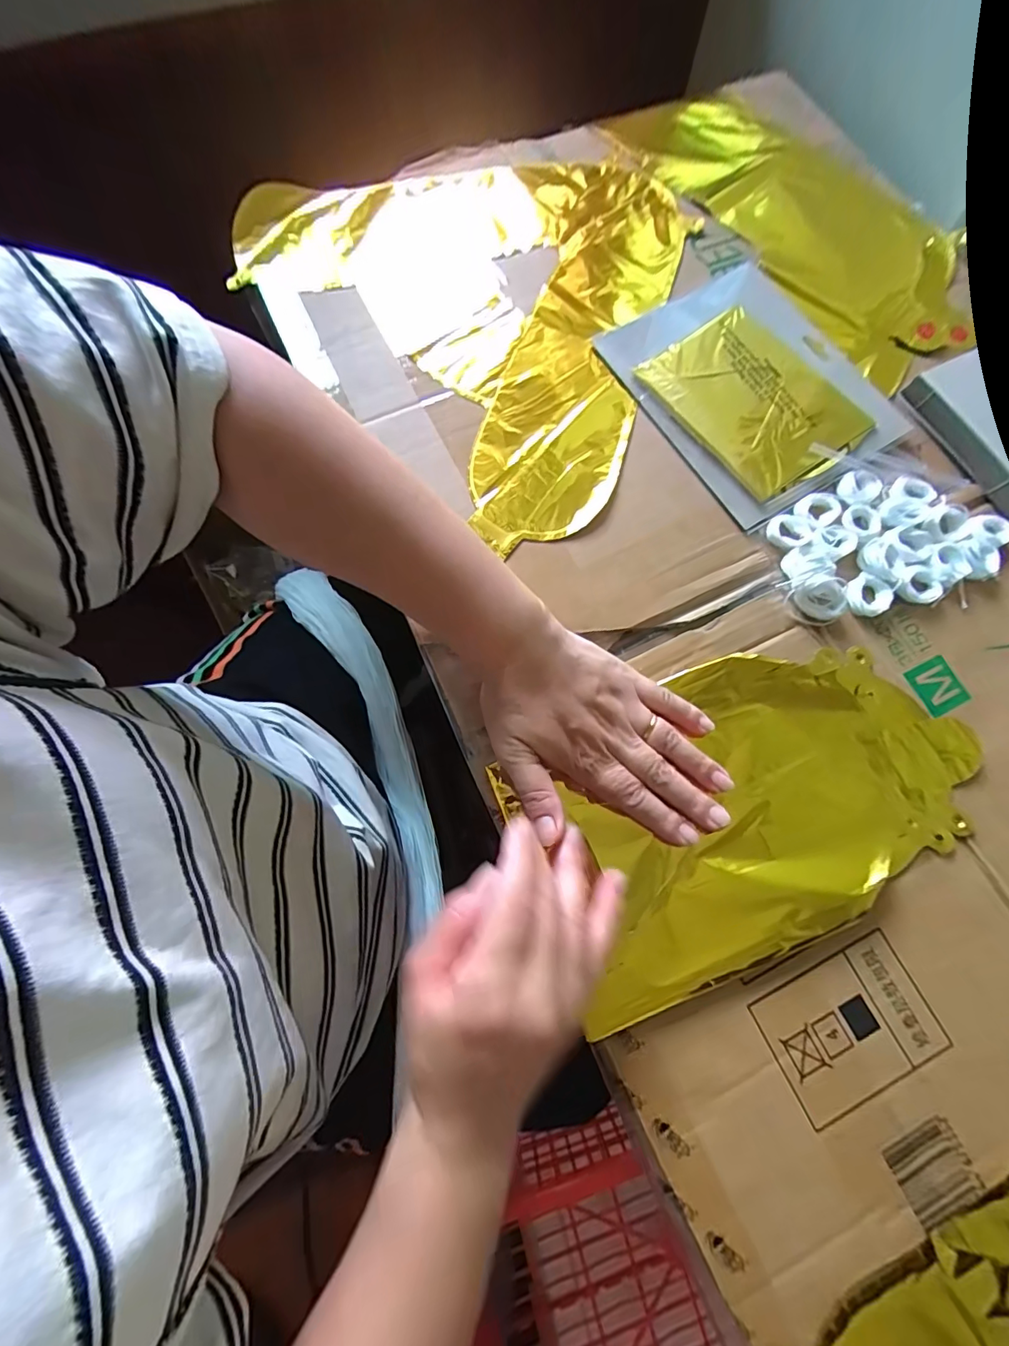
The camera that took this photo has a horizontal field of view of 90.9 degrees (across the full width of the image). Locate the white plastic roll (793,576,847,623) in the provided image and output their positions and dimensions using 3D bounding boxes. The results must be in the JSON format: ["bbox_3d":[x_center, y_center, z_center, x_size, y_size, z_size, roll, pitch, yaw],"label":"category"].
[{"bbox_3d":[0.212,-0.049,0.331,0.025,0.020,0.027,0,73,-2],"label":"white plastic roll"}]

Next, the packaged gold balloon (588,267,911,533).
[{"bbox_3d":[0.191,-0.226,0.385,0.171,0.010,0.195,-31,77,-10],"label":"packaged gold balloon"}]

